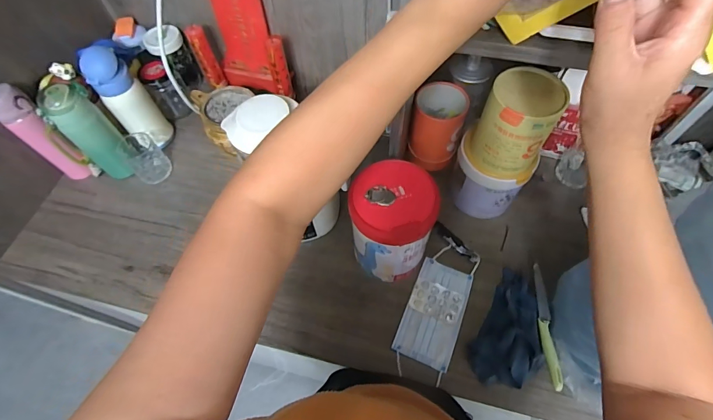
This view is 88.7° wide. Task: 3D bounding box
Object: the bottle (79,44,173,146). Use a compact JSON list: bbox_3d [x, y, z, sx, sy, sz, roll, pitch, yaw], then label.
[{"bbox_3d":[-0.448,-0.209,0.723,0.080,0.208,0.067,-37,66,-17],"label":"bottle"}]

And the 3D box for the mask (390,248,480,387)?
[{"bbox_3d":[0.135,0.165,0.619,0.091,0.014,0.207,20,64,13],"label":"mask"}]

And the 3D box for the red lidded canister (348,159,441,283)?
[{"bbox_3d":[0.058,0.032,0.589,0.125,0.191,0.127,8,62,6],"label":"red lidded canister"}]

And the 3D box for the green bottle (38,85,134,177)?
[{"bbox_3d":[-0.493,-0.140,0.696,0.064,0.204,0.077,35,68,19],"label":"green bottle"}]

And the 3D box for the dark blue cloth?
[{"bbox_3d":[0.255,0.190,0.580,0.094,0.049,0.182,28,66,16],"label":"dark blue cloth"}]

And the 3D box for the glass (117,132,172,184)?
[{"bbox_3d":[-0.444,-0.108,0.768,0.076,0.083,0.071,40,69,21],"label":"glass"}]

